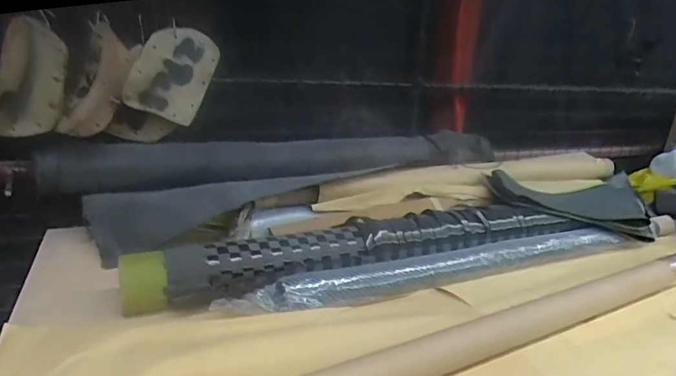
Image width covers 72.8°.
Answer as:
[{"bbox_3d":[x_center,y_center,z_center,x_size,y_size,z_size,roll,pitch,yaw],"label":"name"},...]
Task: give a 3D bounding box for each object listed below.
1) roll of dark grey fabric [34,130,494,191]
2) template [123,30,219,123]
[{"bbox_3d":[-0.099,-0.076,1.145,1.092,0.118,0.111,-2,18,-19],"label":"roll of dark grey fabric"},{"bbox_3d":[-0.345,-0.241,0.963,0.143,0.193,0.023,25,-5,-19],"label":"template"}]

